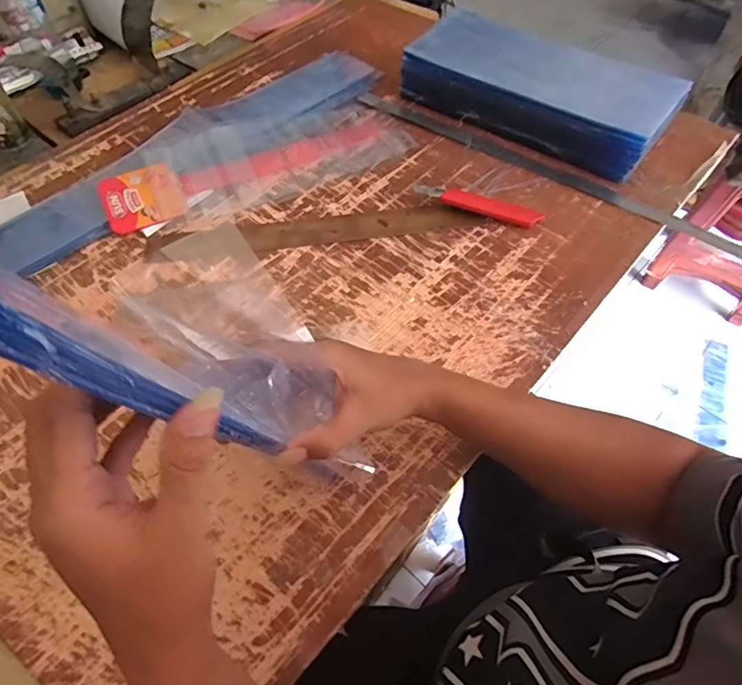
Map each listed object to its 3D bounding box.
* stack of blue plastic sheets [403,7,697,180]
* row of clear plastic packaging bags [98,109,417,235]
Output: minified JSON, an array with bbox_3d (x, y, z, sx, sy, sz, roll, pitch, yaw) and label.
[{"bbox_3d":[0.241,-0.376,0.724,0.382,0.085,0.156,33,64,23],"label":"stack of blue plastic sheets"},{"bbox_3d":[-0.154,-0.258,0.699,0.440,0.040,0.128,-24,58,-13],"label":"row of clear plastic packaging bags"}]

